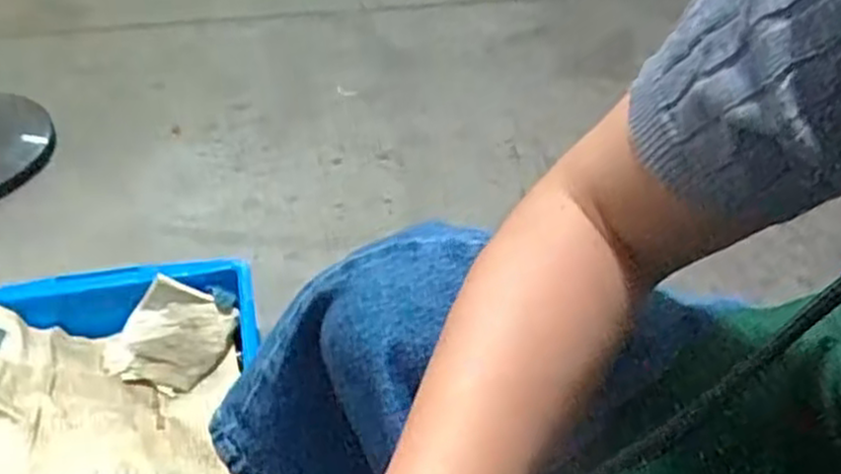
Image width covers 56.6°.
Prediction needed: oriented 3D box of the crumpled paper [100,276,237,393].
[{"bbox_3d":[-0.297,0.117,0.919,0.137,0.037,0.122,18,68,10],"label":"crumpled paper"}]

